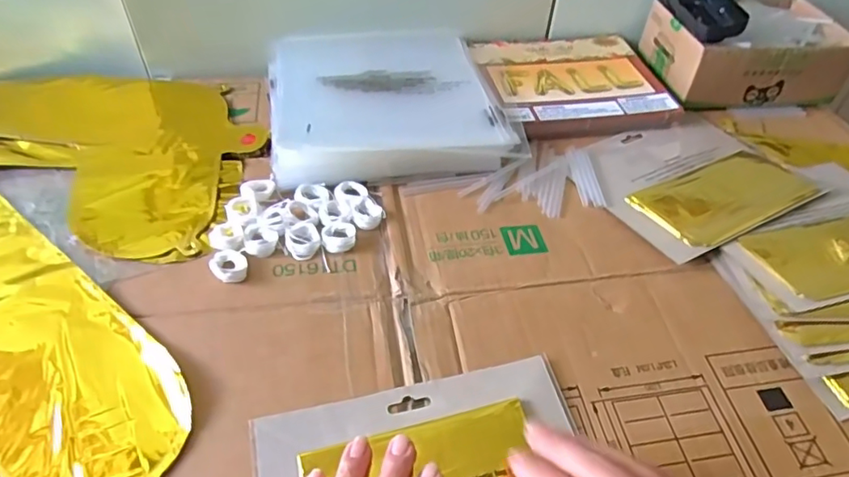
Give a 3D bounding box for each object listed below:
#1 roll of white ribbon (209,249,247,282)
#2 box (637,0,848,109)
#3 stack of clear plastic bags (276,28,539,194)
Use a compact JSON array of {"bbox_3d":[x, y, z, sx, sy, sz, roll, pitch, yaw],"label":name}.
[{"bbox_3d":[-0.147,0.019,0.429,0.025,0.011,0.030,-2,48,-5],"label":"roll of white ribbon"},{"bbox_3d":[0.361,-0.220,0.637,0.188,0.071,0.135,-4,48,-7],"label":"box"},{"bbox_3d":[-0.042,-0.150,0.581,0.220,0.028,0.243,-7,48,-10],"label":"stack of clear plastic bags"}]

